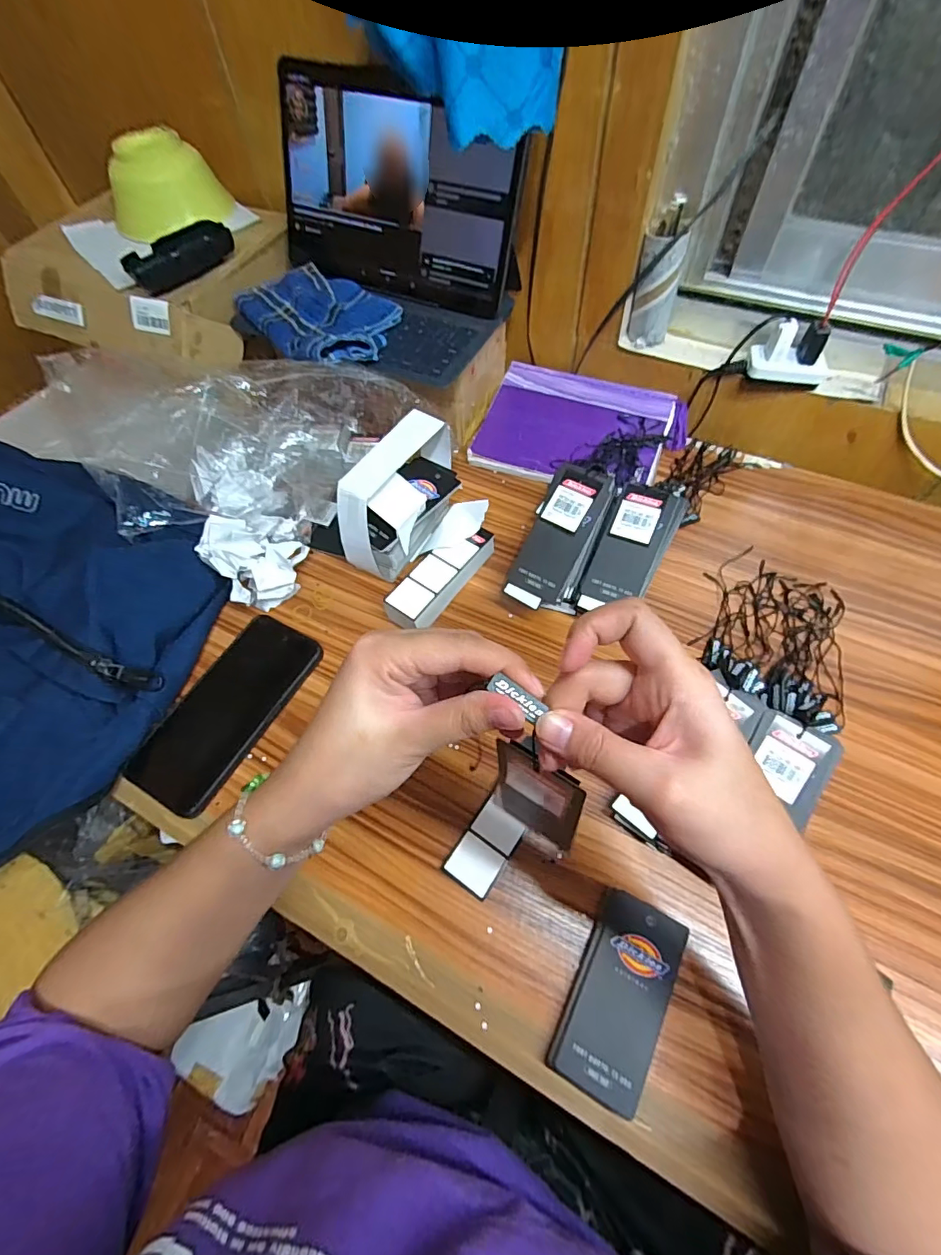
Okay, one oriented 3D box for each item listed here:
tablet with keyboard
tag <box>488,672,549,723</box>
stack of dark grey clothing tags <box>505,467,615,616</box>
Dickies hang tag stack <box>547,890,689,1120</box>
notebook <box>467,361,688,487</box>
[{"bbox_3d":[-0.105,-0.388,0.493,0.269,0.148,0.177,26,64,16],"label":"tablet with keyboard"},{"bbox_3d":[0.019,0.029,0.206,0.025,0.004,0.009,32,65,-1],"label":"tag"},{"bbox_3d":[0.083,-0.081,0.451,0.060,0.021,0.133,23,95,15],"label":"stack of dark grey clothing tags"},{"bbox_3d":[0.095,0.233,0.321,0.054,0.013,0.108,24,64,16],"label":"Dickies hang tag stack"},{"bbox_3d":[0.123,-0.225,0.576,0.216,0.018,0.151,19,74,14],"label":"notebook"}]

